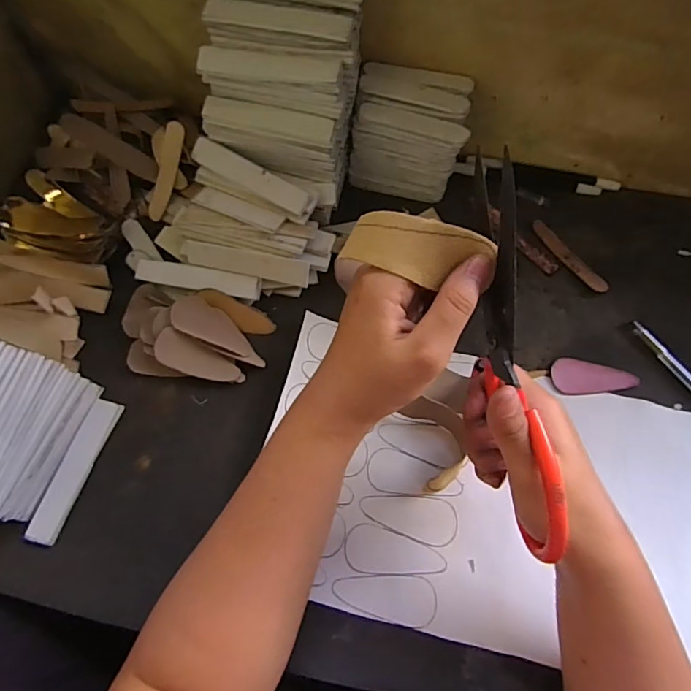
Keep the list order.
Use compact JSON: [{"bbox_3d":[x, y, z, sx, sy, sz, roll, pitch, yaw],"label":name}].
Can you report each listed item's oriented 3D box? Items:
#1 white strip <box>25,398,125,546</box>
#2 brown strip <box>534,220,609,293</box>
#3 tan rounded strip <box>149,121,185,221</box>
[{"bbox_3d":[-0.203,0.093,0.368,0.022,0.007,0.108,18,72,6],"label":"white strip"},{"bbox_3d":[0.204,-0.082,0.443,0.014,0.006,0.088,-31,74,-11],"label":"brown strip"},{"bbox_3d":[-0.158,-0.153,0.432,0.016,0.088,0.005,23,29,-7],"label":"tan rounded strip"}]

